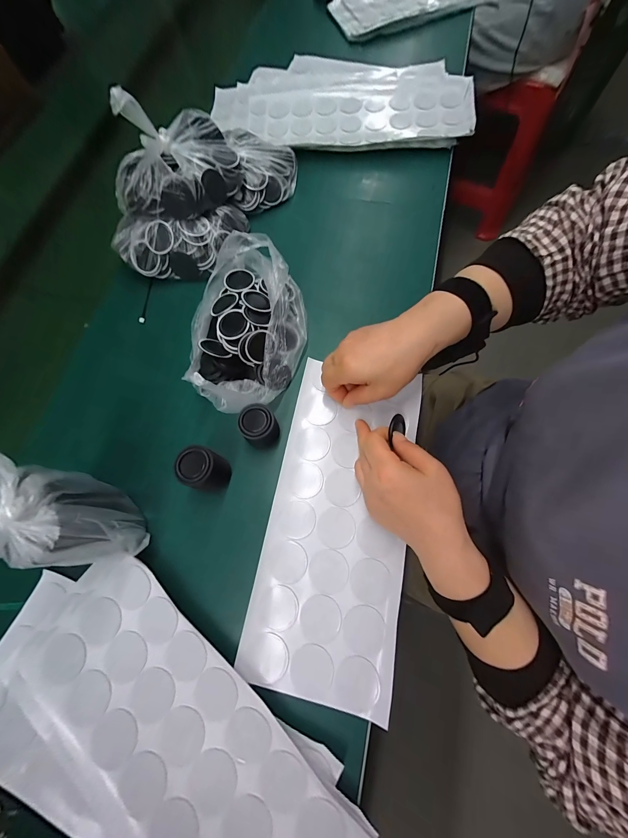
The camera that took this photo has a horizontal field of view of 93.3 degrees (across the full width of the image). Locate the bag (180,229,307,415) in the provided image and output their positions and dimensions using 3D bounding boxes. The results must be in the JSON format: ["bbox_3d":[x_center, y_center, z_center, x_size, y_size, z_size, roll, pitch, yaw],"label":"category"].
[{"bbox_3d":[-0.083,-0.109,0.347,0.137,0.068,0.197,12,73,6],"label":"bag"}]

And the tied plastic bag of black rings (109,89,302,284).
[{"bbox_3d":[-0.148,-0.321,0.380,0.116,0.133,0.273,33,76,12],"label":"tied plastic bag of black rings"}]

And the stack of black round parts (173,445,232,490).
[{"bbox_3d":[-0.114,0.052,0.307,0.036,0.053,0.035,16,73,7],"label":"stack of black round parts"}]

